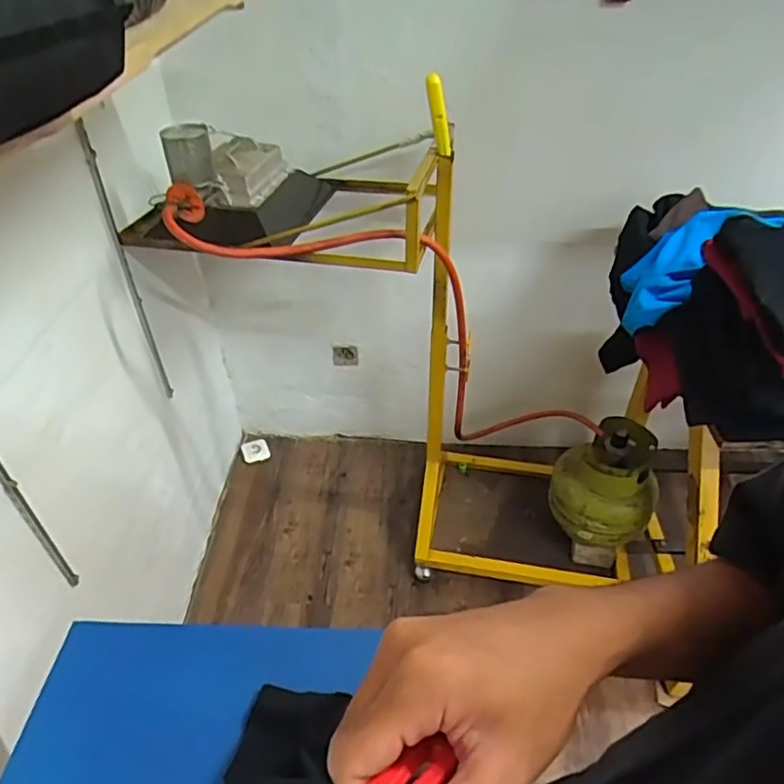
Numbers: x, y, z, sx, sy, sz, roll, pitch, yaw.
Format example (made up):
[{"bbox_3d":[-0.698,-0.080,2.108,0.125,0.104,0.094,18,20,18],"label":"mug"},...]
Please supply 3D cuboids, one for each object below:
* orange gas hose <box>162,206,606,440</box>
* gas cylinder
[{"bbox_3d":[0.114,-0.056,1.376,0.323,1.188,0.438,-47,51,2],"label":"orange gas hose"},{"bbox_3d":[0.543,0.224,1.546,0.249,0.246,0.237,19,45,21],"label":"gas cylinder"}]

